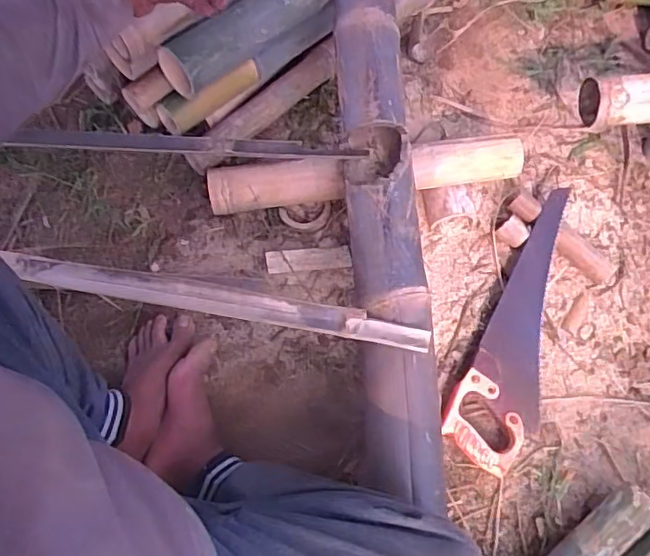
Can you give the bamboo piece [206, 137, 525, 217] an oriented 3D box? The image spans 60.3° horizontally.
[{"bbox_3d":[0.065,-0.159,0.857,0.483,0.066,0.066,-7,66,-6],"label":"bamboo piece"}]

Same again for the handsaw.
[{"bbox_3d":[0.302,0.084,0.840,0.122,0.034,0.413,29,68,10],"label":"handsaw"}]

